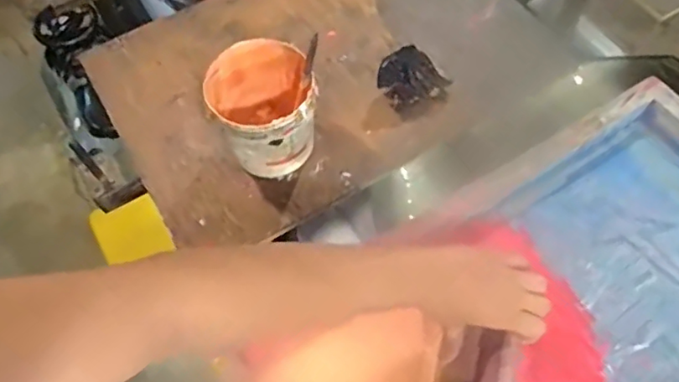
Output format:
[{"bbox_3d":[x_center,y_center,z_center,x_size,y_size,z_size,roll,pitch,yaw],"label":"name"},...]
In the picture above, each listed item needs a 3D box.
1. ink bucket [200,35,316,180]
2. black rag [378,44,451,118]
[{"bbox_3d":[-0.089,-0.095,0.676,0.115,0.127,0.122,0,64,0],"label":"ink bucket"},{"bbox_3d":[0.099,-0.151,0.752,0.085,0.051,0.083,39,69,20],"label":"black rag"}]

